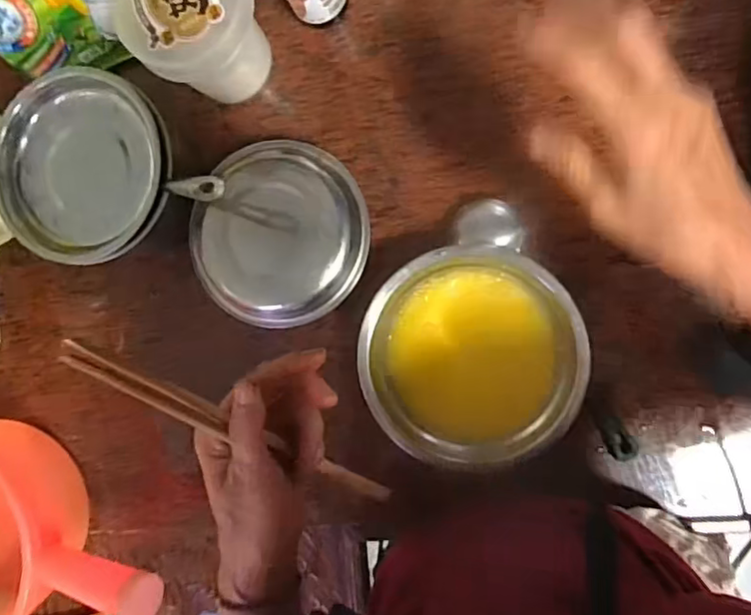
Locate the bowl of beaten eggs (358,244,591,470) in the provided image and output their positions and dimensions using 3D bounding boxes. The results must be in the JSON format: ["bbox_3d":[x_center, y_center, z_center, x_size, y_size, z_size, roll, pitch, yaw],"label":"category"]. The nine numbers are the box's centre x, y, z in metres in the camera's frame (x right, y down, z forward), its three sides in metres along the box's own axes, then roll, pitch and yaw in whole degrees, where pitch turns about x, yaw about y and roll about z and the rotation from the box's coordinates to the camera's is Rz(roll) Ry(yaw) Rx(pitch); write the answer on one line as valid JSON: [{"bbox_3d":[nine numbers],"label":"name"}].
[{"bbox_3d":[0.080,0.042,0.485,0.169,0.055,0.176,0,91,8],"label":"bowl of beaten eggs"}]

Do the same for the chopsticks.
[{"bbox_3d":[-0.064,0.075,0.329,0.011,0.239,0.010,-46,42,7],"label":"chopsticks"}]

